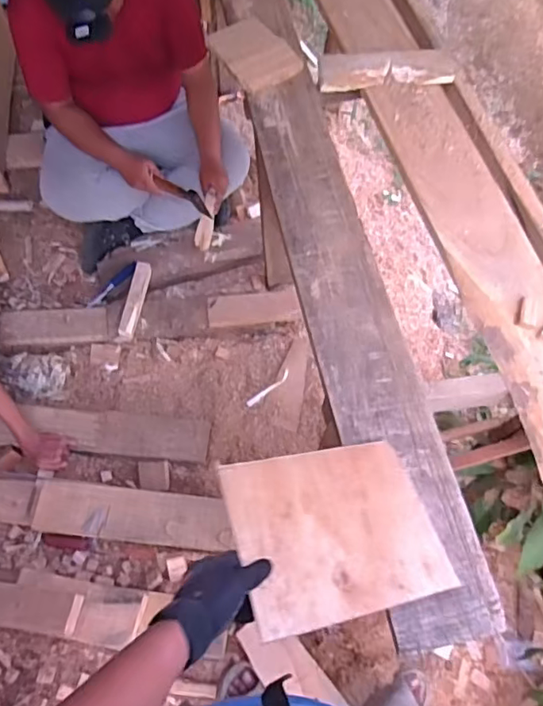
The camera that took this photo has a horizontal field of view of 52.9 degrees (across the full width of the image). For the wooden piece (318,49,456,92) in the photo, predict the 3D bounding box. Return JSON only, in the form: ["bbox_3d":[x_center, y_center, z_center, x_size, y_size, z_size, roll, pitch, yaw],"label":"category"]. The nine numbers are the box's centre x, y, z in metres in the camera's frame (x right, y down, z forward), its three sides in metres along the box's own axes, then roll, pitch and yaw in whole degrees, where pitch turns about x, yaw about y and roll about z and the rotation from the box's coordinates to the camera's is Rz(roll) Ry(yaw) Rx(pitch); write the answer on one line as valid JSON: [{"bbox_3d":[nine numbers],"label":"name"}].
[{"bbox_3d":[0.252,-0.630,1.212,0.301,0.039,0.103,-8,64,-4],"label":"wooden piece"}]

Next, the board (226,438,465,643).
[{"bbox_3d":[0.088,0.231,0.731,0.276,0.013,0.220,-3,53,-24],"label":"board"}]

